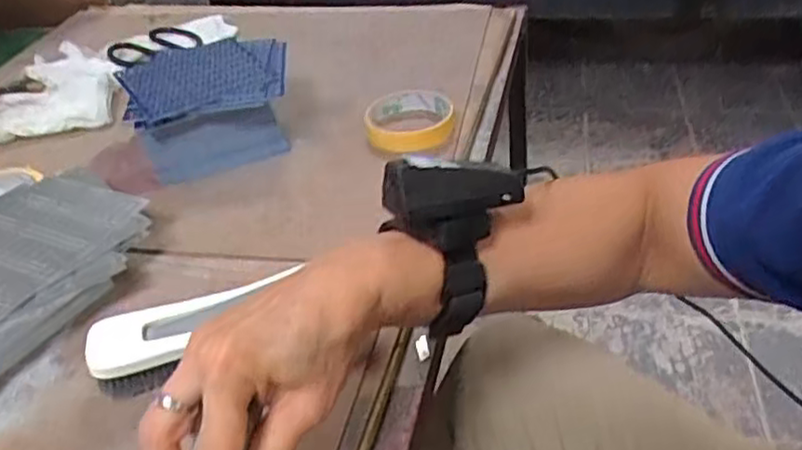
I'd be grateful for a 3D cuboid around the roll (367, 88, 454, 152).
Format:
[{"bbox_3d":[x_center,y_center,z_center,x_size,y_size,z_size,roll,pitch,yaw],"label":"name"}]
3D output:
[{"bbox_3d":[0.008,-0.102,0.674,0.084,0.025,0.094,-9,38,-3],"label":"roll"}]

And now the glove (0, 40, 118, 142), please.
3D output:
[{"bbox_3d":[-0.395,-0.155,0.804,0.138,0.035,0.189,-12,38,-7],"label":"glove"}]

